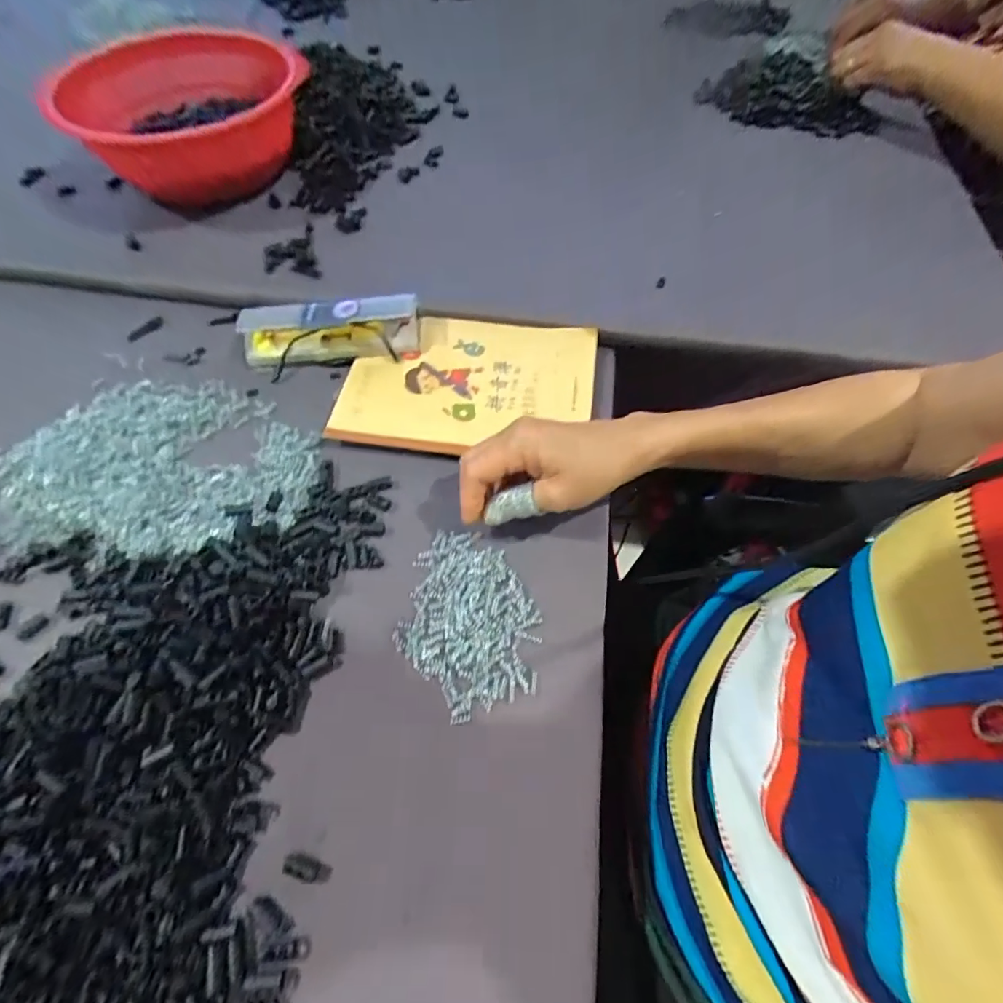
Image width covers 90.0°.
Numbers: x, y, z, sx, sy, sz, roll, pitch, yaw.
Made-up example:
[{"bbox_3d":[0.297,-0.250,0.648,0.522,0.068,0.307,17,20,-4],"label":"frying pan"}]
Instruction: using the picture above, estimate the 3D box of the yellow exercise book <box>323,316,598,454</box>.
[{"bbox_3d":[-0.028,-0.102,0.424,0.206,0.014,0.138,6,62,4],"label":"yellow exercise book"}]

